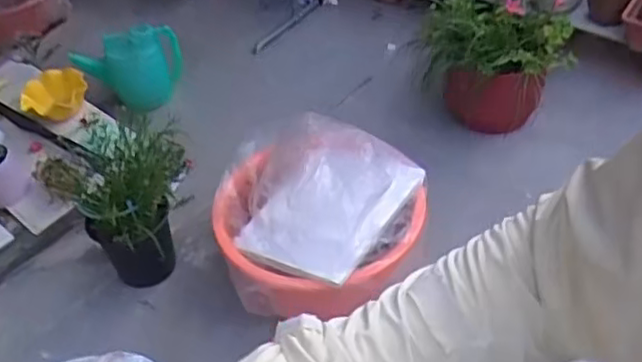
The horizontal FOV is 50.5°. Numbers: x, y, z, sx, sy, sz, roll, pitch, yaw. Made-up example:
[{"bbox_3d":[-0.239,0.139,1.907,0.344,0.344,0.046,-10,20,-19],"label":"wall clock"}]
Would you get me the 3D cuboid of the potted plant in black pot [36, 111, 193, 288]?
[{"bbox_3d":[-0.511,0.057,1.846,0.300,0.424,0.292,-3,43,3],"label":"potted plant in black pot"}]

